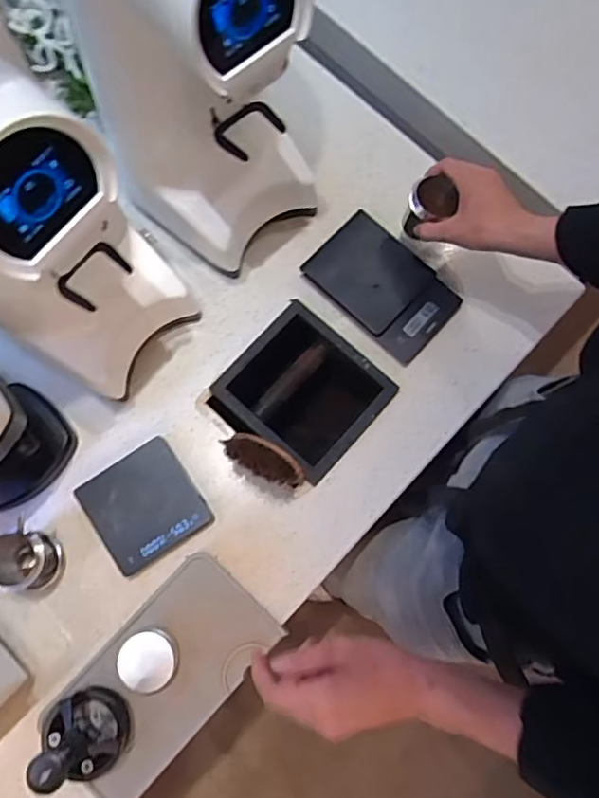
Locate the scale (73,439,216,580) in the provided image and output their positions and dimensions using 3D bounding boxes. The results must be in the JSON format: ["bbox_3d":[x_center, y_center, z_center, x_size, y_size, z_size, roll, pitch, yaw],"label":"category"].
[{"bbox_3d":[-0.186,0.128,0.701,0.122,0.026,0.122,-33,80,-8],"label":"scale"}]

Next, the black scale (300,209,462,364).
[{"bbox_3d":[0.110,-0.149,0.767,0.185,0.033,0.119,43,80,8],"label":"black scale"}]

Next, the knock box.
[{"bbox_3d":[-0.002,0.011,0.818,0.180,0.179,0.187,41,79,7],"label":"knock box"}]

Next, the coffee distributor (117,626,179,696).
[{"bbox_3d":[-0.175,0.299,0.660,0.069,0.028,0.065,0,77,-1],"label":"coffee distributor"}]

